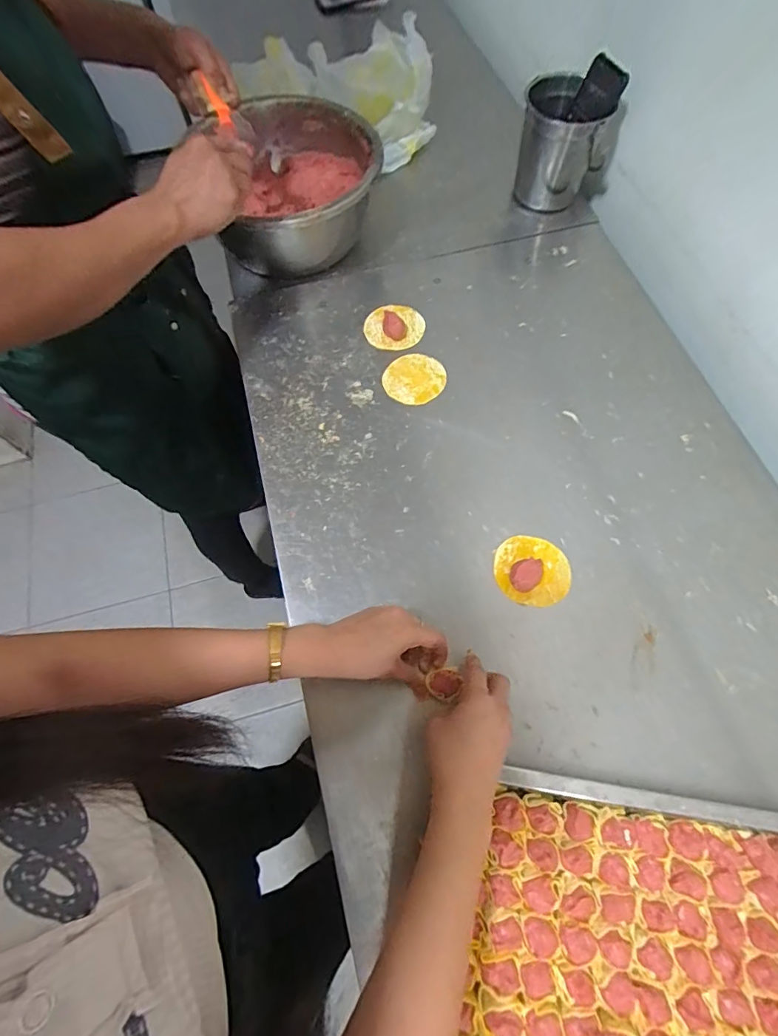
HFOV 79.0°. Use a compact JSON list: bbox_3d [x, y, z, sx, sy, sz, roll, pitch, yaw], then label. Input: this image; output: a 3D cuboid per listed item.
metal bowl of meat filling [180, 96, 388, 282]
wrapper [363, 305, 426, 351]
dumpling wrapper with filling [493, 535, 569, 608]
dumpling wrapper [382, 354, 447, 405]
[{"bbox_3d":[-0.122,-0.460,0.696,0.213,0.137,0.244,13,69,6],"label":"metal bowl of meat filling"},{"bbox_3d":[0.008,-0.278,0.671,0.086,0.025,0.074,-4,68,-1],"label":"wrapper"},{"bbox_3d":[0.163,0.056,0.529,0.084,0.025,0.081,0,68,1],"label":"dumpling wrapper with filling"},{"bbox_3d":[0.035,-0.192,0.647,0.083,0.006,0.078,4,68,3],"label":"dumpling wrapper"}]

